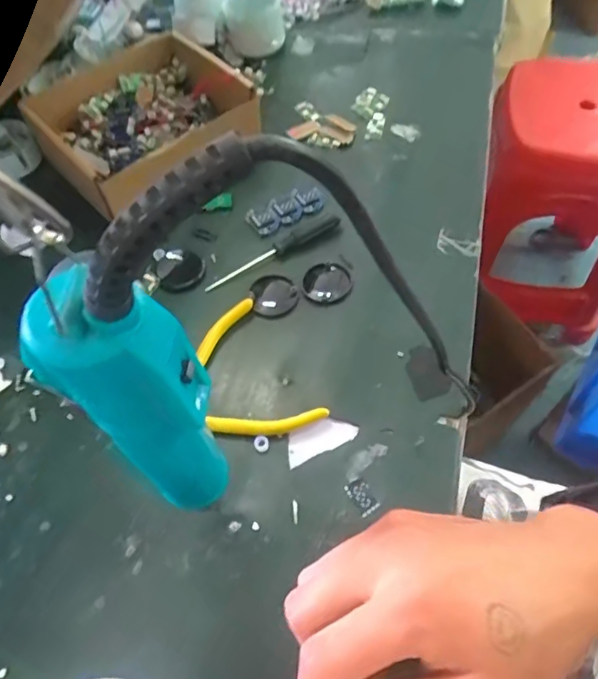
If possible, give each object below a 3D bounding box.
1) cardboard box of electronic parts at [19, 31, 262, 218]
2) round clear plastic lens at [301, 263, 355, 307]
[{"bbox_3d":[-0.142,-0.200,0.498,0.172,0.047,0.170,-34,63,-17],"label":"cardboard box of electronic parts"},{"bbox_3d":[0.022,-0.042,0.421,0.036,0.010,0.040,16,61,12],"label":"round clear plastic lens"}]

